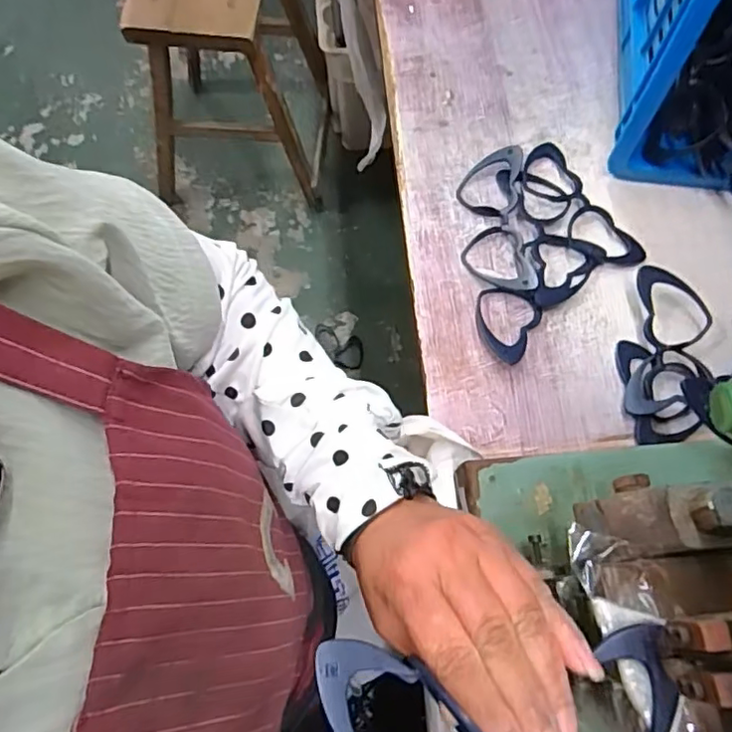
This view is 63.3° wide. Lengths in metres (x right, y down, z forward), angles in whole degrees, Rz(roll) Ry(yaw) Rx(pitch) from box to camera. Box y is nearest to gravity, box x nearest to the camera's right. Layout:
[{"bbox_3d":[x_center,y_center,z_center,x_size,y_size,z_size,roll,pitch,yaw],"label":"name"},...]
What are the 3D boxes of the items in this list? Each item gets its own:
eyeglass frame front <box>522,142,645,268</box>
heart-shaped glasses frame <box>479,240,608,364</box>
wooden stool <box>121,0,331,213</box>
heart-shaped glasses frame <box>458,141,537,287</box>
[{"bbox_3d":[0.199,-0.152,0.557,0.058,0.008,0.150,-26,71,-11],"label":"eyeglass frame front"},{"bbox_3d":[0.148,-0.070,0.523,0.061,0.012,0.146,39,73,14],"label":"heart-shaped glasses frame"},{"bbox_3d":[-0.254,-0.626,1.258,0.313,0.514,0.370,6,68,2],"label":"wooden stool"},{"bbox_3d":[0.118,-0.136,0.545,0.060,0.020,0.152,0,68,0],"label":"heart-shaped glasses frame"}]

